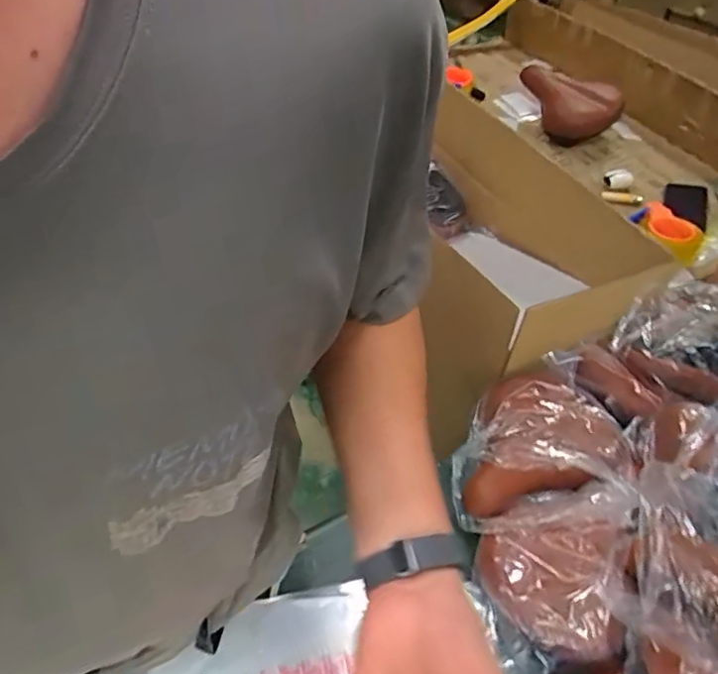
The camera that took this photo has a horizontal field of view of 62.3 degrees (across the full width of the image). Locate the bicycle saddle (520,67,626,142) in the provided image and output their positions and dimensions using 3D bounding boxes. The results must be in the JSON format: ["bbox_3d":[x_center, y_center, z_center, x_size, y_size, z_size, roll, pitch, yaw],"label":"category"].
[{"bbox_3d":[0.495,-0.556,1.401,0.140,0.089,0.252,-8,47,-10],"label":"bicycle saddle"}]

